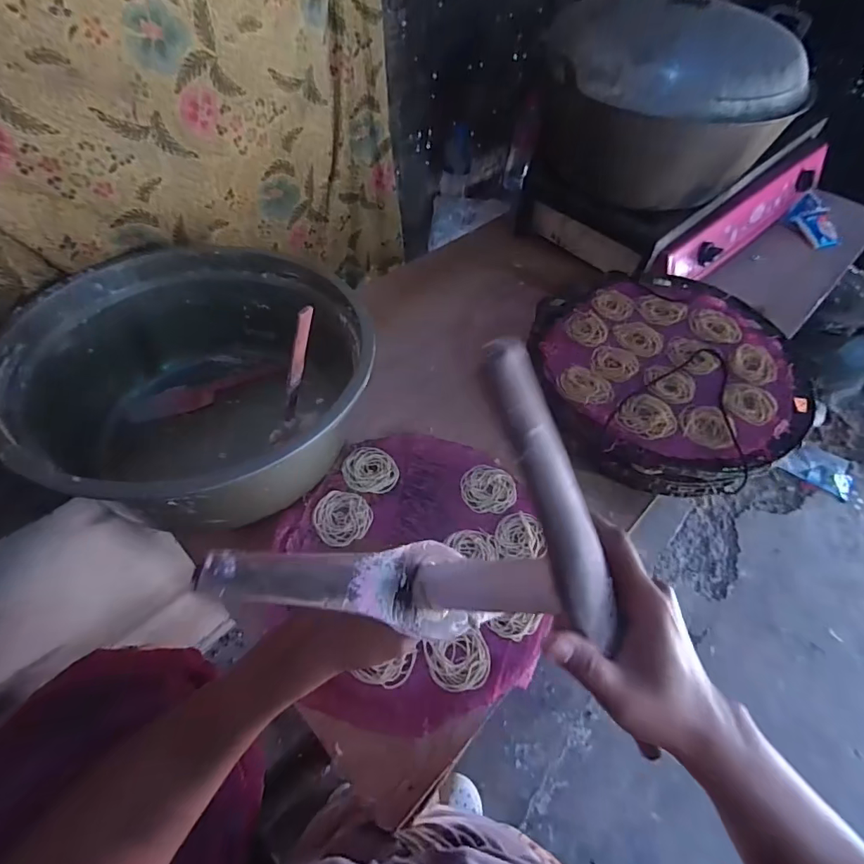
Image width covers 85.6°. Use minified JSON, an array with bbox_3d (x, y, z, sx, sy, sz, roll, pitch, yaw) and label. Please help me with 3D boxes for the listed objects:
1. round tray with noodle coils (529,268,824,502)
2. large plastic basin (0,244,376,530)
[{"bbox_3d":[0.347,-0.097,0.727,0.376,0.070,0.402,2,54,-2],"label":"round tray with noodle coils"},{"bbox_3d":[-0.302,-0.073,0.611,0.381,0.217,0.384,2,54,-2],"label":"large plastic basin"}]

